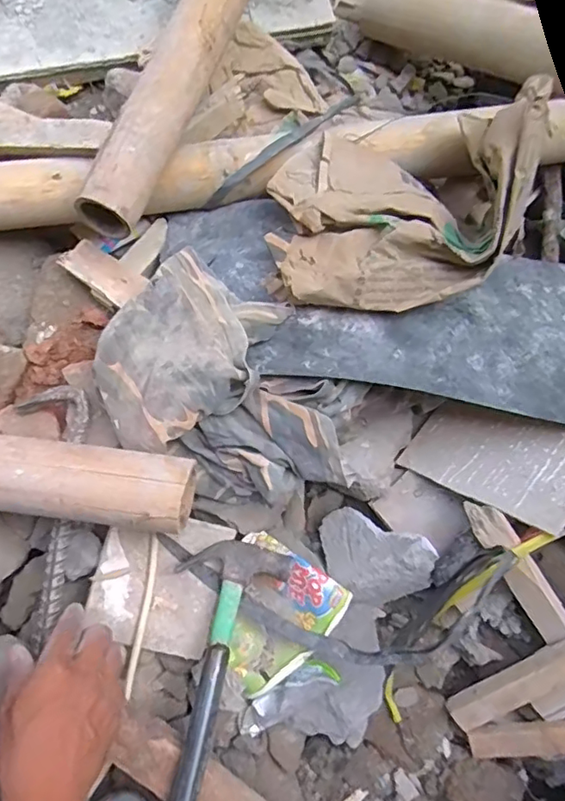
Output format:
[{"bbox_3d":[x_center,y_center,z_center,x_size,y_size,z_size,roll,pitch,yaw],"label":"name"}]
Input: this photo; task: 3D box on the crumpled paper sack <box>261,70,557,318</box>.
[{"bbox_3d":[0.113,-0.197,0.538,0.243,0.088,0.217,3,76,-1],"label":"crumpled paper sack"}]

